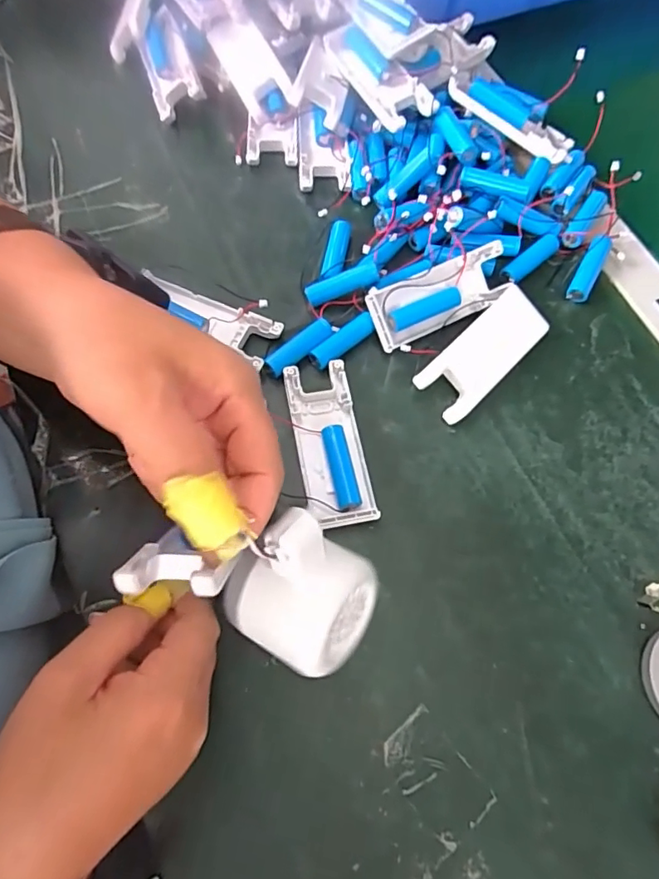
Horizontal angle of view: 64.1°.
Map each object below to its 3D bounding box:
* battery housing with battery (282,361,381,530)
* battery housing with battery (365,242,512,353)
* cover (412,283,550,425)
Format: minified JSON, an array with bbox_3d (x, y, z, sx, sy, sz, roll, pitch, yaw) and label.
[{"bbox_3d":[-0.001,0.003,0.323,0.040,0.015,0.102,-10,69,-5],"label":"battery housing with battery"},{"bbox_3d":[0.074,-0.095,0.357,0.098,0.018,0.040,-23,96,-12],"label":"battery housing with battery"},{"bbox_3d":[0.102,-0.058,0.346,0.101,0.010,0.043,-43,102,-16],"label":"cover"}]

